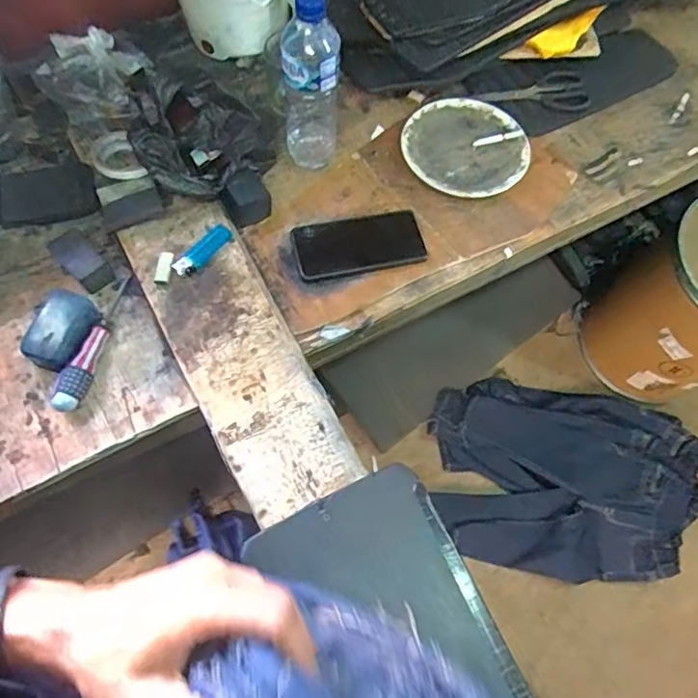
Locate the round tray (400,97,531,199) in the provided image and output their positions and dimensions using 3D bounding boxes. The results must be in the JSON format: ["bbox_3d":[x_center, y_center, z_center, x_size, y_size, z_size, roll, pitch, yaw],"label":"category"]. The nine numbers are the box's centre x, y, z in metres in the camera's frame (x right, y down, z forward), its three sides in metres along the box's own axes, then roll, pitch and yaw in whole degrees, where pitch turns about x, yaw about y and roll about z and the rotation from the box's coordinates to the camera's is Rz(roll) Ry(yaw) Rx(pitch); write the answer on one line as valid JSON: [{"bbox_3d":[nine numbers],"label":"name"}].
[{"bbox_3d":[0.163,-0.285,0.787,0.169,0.009,0.164,1,66,-2],"label":"round tray"}]

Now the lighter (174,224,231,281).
[{"bbox_3d":[-0.176,-0.120,0.690,0.026,0.009,0.085,35,70,12],"label":"lighter"}]

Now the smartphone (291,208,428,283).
[{"bbox_3d":[0.013,-0.133,0.725,0.161,0.006,0.080,-12,68,-7],"label":"smartphone"}]

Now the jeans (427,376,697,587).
[{"bbox_3d":[0.552,0.325,1.441,0.681,0.082,0.473,7,66,1],"label":"jeans"}]

